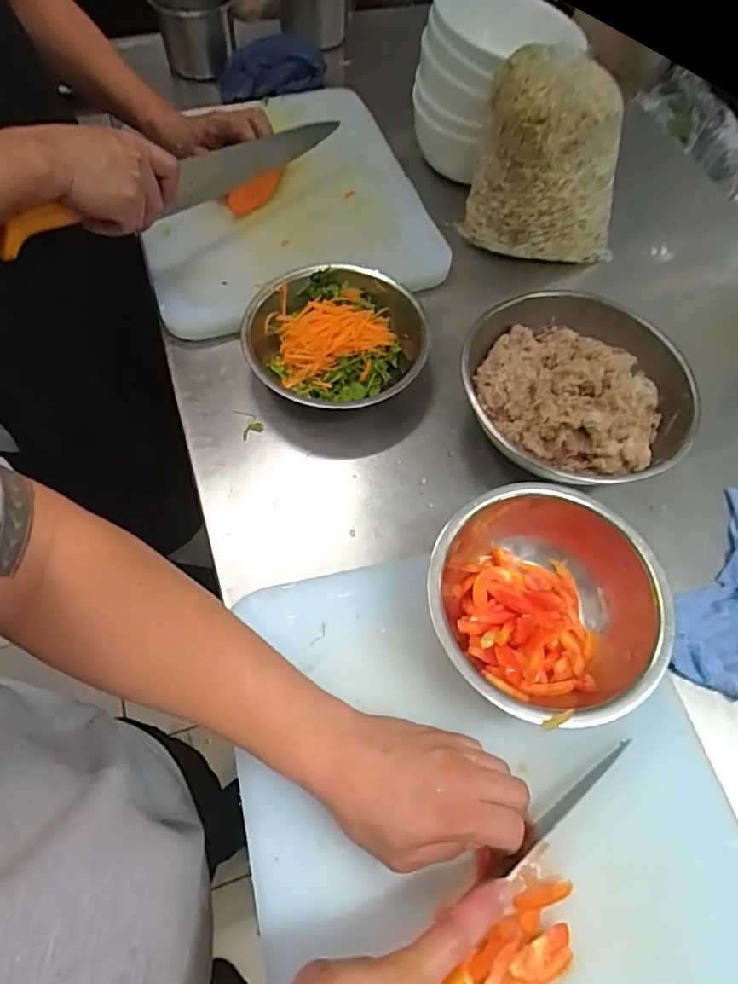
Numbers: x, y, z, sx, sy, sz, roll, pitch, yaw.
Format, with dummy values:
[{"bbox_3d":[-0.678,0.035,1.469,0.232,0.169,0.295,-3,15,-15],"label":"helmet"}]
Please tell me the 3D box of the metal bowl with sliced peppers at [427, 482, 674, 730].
[{"bbox_3d":[0.131,0.084,0.423,0.166,0.058,0.165,1,63,-2],"label":"metal bowl with sliced peppers"}]

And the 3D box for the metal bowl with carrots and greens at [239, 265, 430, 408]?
[{"bbox_3d":[-0.034,-0.156,0.582,0.180,0.056,0.177,1,63,-2],"label":"metal bowl with carrots and greens"}]

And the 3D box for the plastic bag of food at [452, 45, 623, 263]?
[{"bbox_3d":[0.202,-0.362,0.621,0.159,0.185,0.086,-6,63,-6],"label":"plastic bag of food"}]

